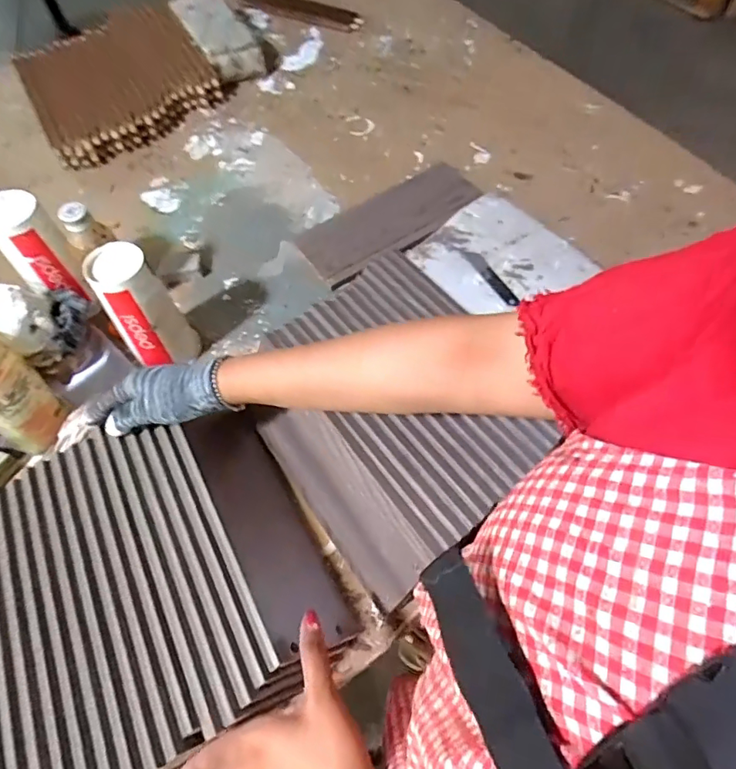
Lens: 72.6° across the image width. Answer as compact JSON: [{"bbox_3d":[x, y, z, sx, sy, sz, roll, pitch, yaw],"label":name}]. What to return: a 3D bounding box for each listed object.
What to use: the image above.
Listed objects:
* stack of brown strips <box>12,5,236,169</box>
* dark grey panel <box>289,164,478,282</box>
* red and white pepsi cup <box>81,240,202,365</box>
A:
[{"bbox_3d":[-0.415,-0.517,0.860,0.322,0.133,0.148,-39,68,-19],"label":"stack of brown strips"},{"bbox_3d":[0.040,-0.267,0.783,0.311,0.014,0.129,-34,66,-17],"label":"dark grey panel"},{"bbox_3d":[-0.269,-0.088,0.607,0.078,0.164,0.069,-30,65,-15],"label":"red and white pepsi cup"}]

